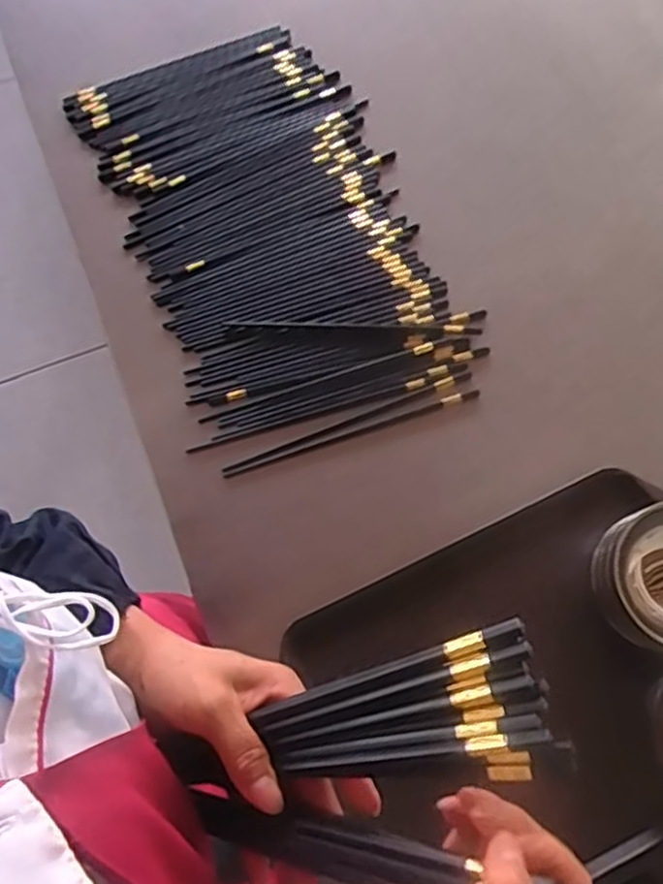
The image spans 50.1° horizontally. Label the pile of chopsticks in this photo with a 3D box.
[{"bbox_3d":[-0.065,-0.231,0.768,0.295,0.011,0.491,-21,74,-4],"label":"pile of chopsticks"}]

